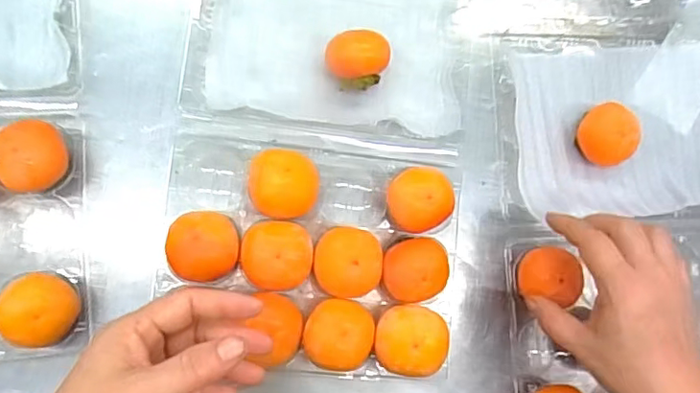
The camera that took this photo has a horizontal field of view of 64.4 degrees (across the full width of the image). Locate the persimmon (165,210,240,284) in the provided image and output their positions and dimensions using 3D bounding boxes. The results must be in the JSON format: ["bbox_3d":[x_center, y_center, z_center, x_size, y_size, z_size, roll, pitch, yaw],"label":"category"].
[{"bbox_3d":[-0.107,0.036,0.408,0.049,0.045,0.050,7,85,-7],"label":"persimmon"}]

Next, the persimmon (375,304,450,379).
[{"bbox_3d":[0.045,0.105,0.419,0.052,0.047,0.048,1,85,-7],"label":"persimmon"}]

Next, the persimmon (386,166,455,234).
[{"bbox_3d":[0.050,0.002,0.431,0.056,0.039,0.047,3,85,-7],"label":"persimmon"}]

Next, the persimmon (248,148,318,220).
[{"bbox_3d":[-0.050,-0.008,0.419,0.050,0.039,0.049,7,85,-7],"label":"persimmon"}]

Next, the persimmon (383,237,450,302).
[{"bbox_3d":[0.049,0.056,0.430,0.049,0.049,0.045,1,85,-7],"label":"persimmon"}]

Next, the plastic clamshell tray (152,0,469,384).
[{"bbox_3d":[-0.018,-0.042,0.419,0.219,0.045,0.334,7,85,-7],"label":"plastic clamshell tray"}]

